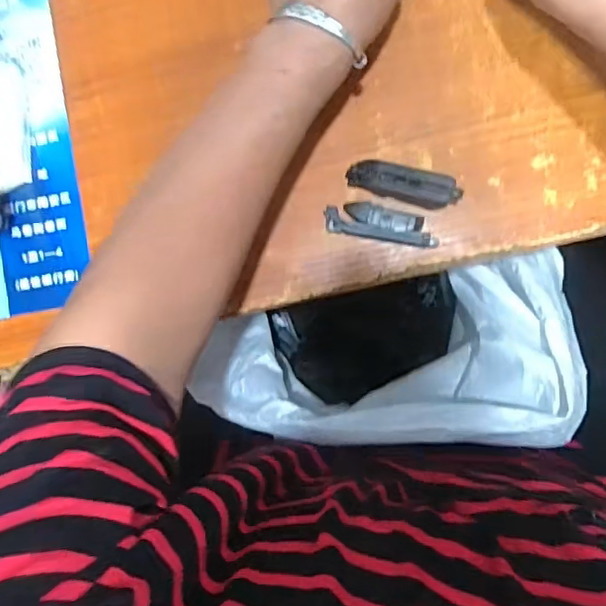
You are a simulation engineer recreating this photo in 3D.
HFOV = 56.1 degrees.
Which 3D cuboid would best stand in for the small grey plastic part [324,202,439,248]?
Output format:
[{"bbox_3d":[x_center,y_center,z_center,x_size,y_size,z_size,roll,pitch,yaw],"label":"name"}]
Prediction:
[{"bbox_3d":[0.052,-0.053,0.378,0.074,0.014,0.022,10,93,9],"label":"small grey plastic part"}]

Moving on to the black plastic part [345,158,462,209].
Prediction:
[{"bbox_3d":[0.065,-0.076,0.371,0.073,0.023,0.021,17,94,8],"label":"black plastic part"}]

